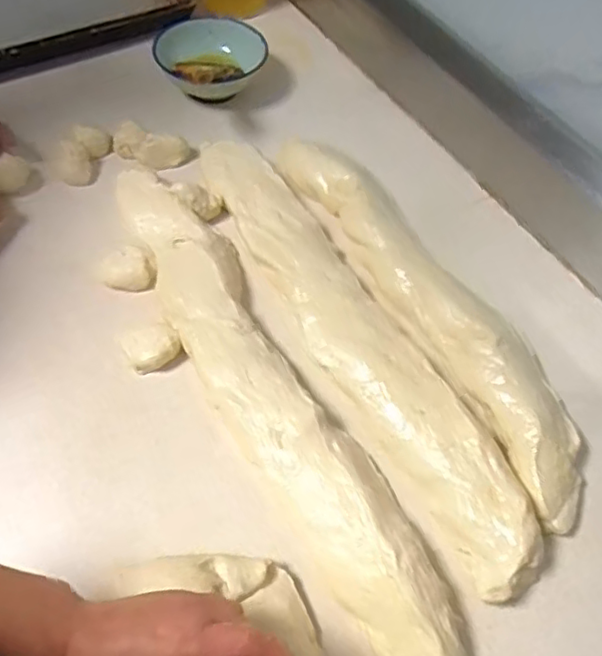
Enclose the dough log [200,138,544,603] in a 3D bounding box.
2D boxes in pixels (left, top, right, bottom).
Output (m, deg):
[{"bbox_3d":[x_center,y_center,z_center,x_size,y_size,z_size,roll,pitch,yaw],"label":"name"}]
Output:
[{"bbox_3d":[0.047,-0.007,0.693,0.109,0.049,0.626,-25,61,-19],"label":"dough log"}]

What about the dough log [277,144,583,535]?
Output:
[{"bbox_3d":[0.148,-0.045,0.725,0.112,0.051,0.567,-23,60,-18],"label":"dough log"}]

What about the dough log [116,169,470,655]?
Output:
[{"bbox_3d":[-0.037,0.058,0.647,0.115,0.054,0.674,-24,63,-16],"label":"dough log"}]

